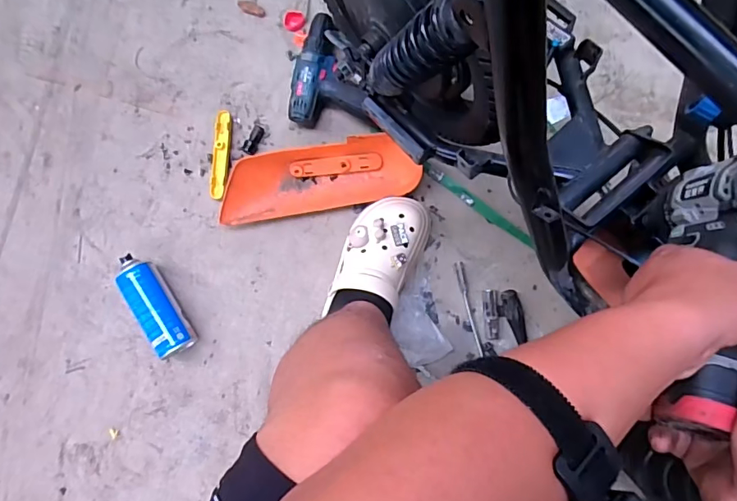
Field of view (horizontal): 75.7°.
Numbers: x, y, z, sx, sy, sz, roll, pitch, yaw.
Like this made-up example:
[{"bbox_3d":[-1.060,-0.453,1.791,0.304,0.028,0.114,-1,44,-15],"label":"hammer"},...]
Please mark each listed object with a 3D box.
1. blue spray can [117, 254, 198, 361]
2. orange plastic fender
[{"bbox_3d":[-0.349,0.086,0.774,0.057,0.070,0.178,-37,86,2],"label":"blue spray can"},{"bbox_3d":[-0.082,-0.118,0.778,0.330,0.060,0.101,-9,84,4],"label":"orange plastic fender"}]

